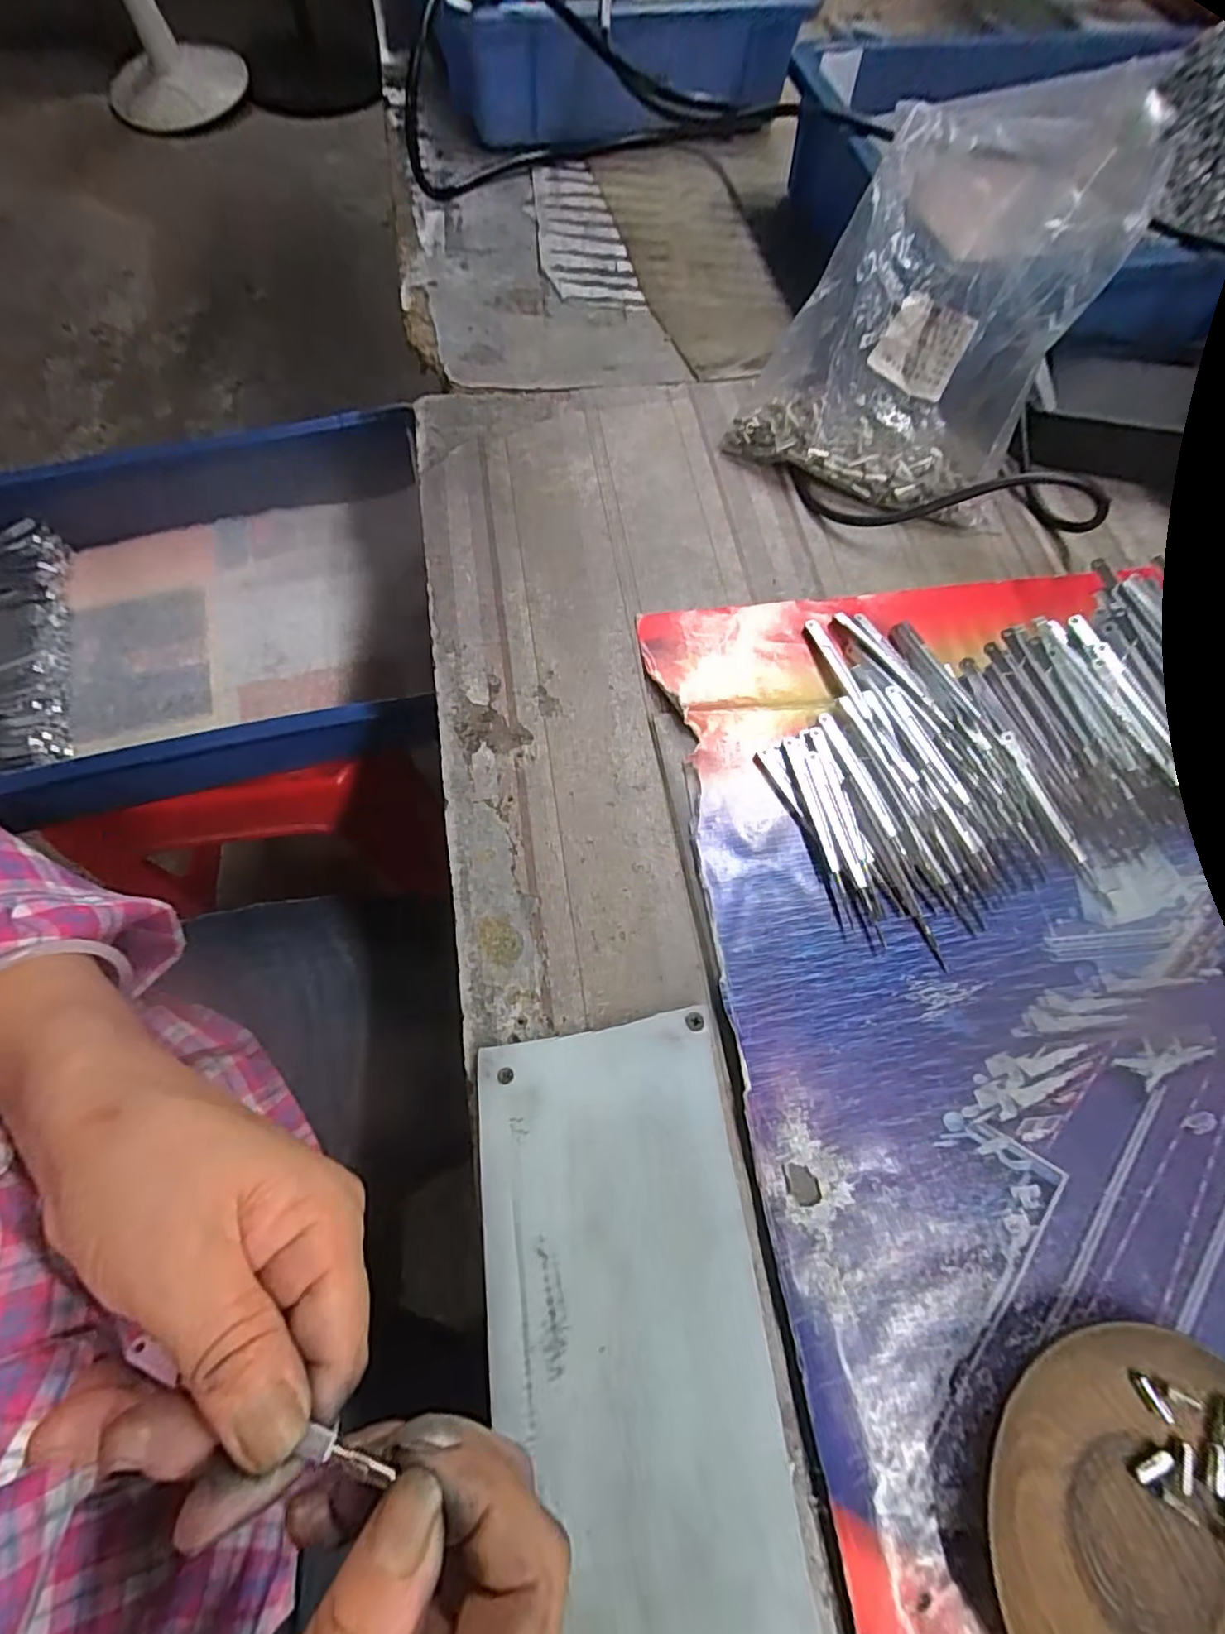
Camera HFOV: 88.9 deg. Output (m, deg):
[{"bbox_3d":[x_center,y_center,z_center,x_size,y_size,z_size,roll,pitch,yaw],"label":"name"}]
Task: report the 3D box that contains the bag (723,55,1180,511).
[{"bbox_3d":[0.177,-0.273,0.352,0.140,0.178,0.049,38,27,16],"label":"bag"}]

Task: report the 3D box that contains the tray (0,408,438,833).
[{"bbox_3d":[-0.343,-0.149,0.476,0.404,0.075,0.282,-11,68,-8],"label":"tray"}]

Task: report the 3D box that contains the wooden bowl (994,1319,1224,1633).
[{"bbox_3d":[0.175,0.232,0.198,0.102,0.016,0.112,1,67,-3],"label":"wooden bowl"}]

